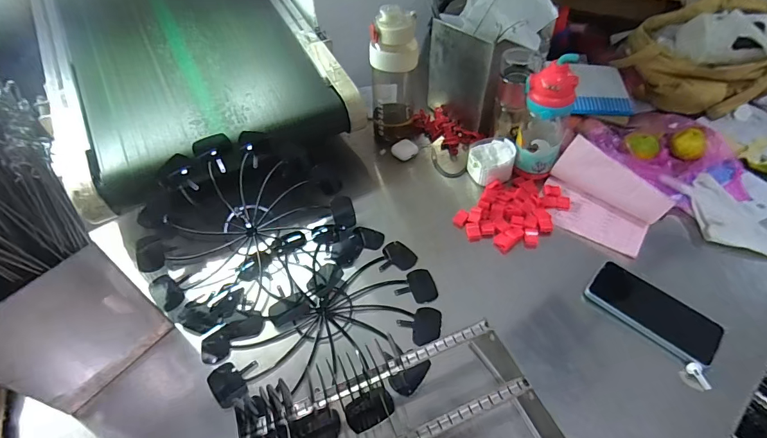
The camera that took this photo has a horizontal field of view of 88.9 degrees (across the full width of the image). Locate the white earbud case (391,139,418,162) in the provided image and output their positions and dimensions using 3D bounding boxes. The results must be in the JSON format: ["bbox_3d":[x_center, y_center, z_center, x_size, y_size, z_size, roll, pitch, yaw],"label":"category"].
[{"bbox_3d":[0.043,-0.140,0.787,0.044,0.015,0.041,-31,55,-22],"label":"white earbud case"}]

